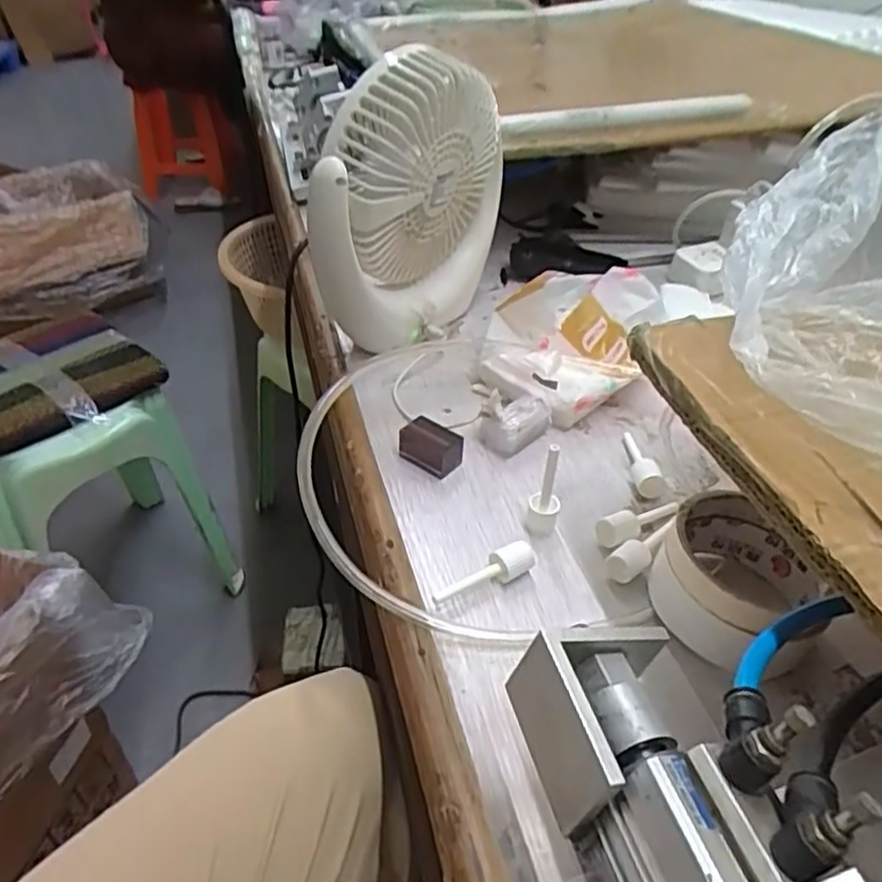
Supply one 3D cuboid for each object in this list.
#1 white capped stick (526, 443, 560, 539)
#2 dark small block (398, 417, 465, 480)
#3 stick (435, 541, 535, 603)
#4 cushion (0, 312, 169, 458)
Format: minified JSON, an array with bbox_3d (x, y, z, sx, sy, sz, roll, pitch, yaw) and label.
[{"bbox_3d":[0.063,0.031,0.415,0.018,0.063,0.013,8,40,8],"label":"white capped stick"},{"bbox_3d":[-0.009,0.004,0.478,0.043,0.025,0.026,26,45,27],"label":"dark small block"},{"bbox_3d":[0.027,0.077,0.396,0.070,0.014,0.015,-25,47,-29],"label":"stick"},{"bbox_3d":[-0.595,-0.085,0.989,0.271,0.040,0.303,30,48,31],"label":"cushion"}]

